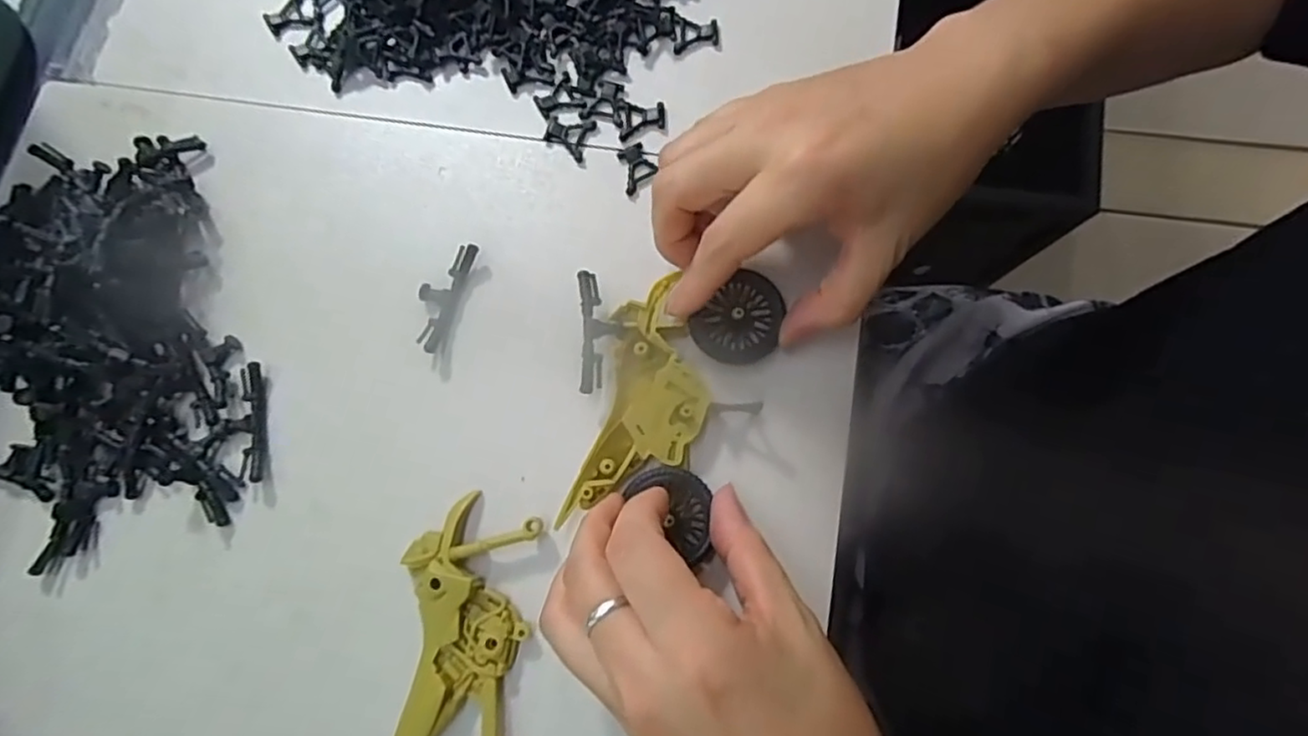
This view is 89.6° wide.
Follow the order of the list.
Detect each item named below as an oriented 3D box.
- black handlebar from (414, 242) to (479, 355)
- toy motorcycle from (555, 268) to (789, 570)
[{"bbox_3d":[-0.091,-0.031,0.279,0.016,0.008,0.048,19,79,7],"label":"black handlebar"},{"bbox_3d":[0.007,0.015,0.257,0.076,0.013,0.107,5,77,2],"label":"toy motorcycle"}]

